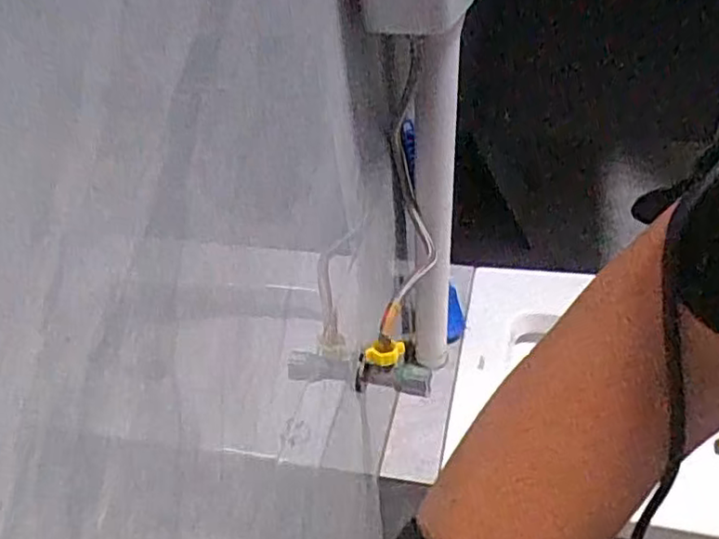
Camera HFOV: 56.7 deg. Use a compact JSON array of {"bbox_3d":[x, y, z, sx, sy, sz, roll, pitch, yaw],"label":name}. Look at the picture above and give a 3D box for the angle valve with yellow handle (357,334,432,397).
[{"bbox_3d":[0.036,0.105,0.728,0.083,0.057,0.032,3,41,10],"label":"angle valve with yellow handle"}]

